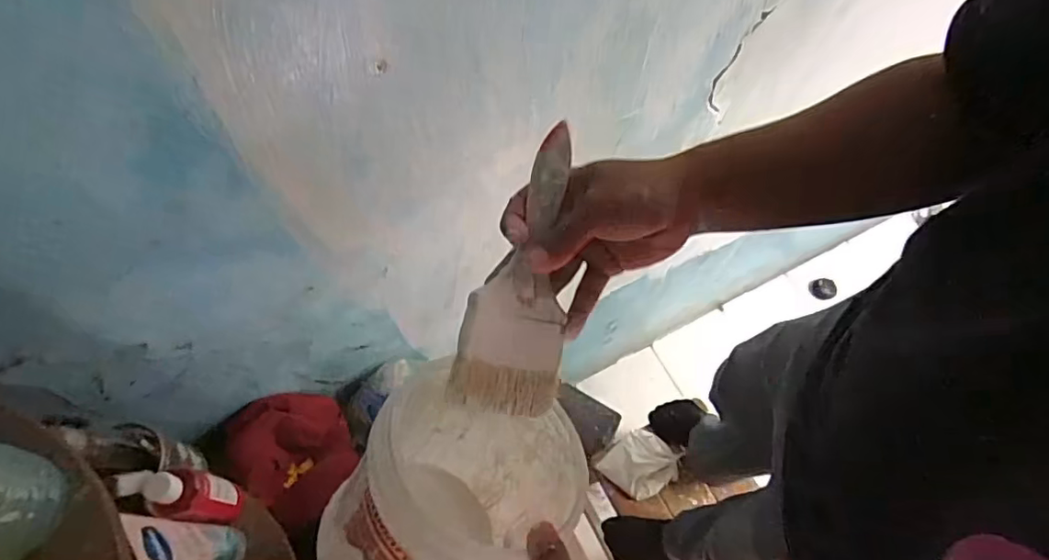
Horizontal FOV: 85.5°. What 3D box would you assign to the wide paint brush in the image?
[{"bbox_3d":[0.005,-0.005,0.355,0.069,0.010,0.177,15,86,-23],"label":"wide paint brush"}]

